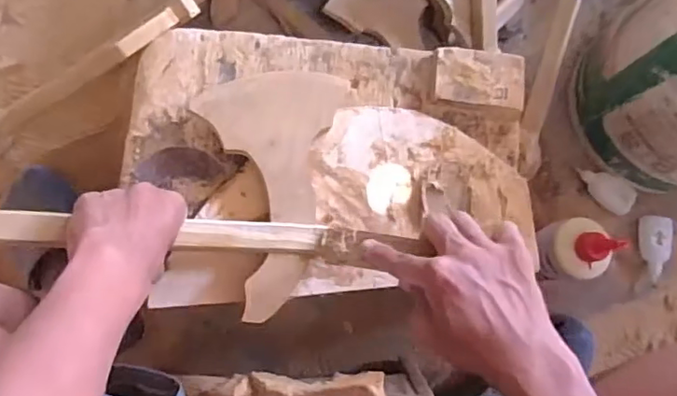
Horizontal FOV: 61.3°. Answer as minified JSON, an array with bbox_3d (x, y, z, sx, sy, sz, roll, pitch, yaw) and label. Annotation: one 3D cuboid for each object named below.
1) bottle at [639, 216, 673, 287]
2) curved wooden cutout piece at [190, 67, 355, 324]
[{"bbox_3d":[0.441,0.072,0.794,0.038,0.028,0.093,0,83,-4],"label":"bottle"},{"bbox_3d":[-0.040,-0.014,0.543,0.145,0.021,0.221,-14,82,-13],"label":"curved wooden cutout piece"}]

